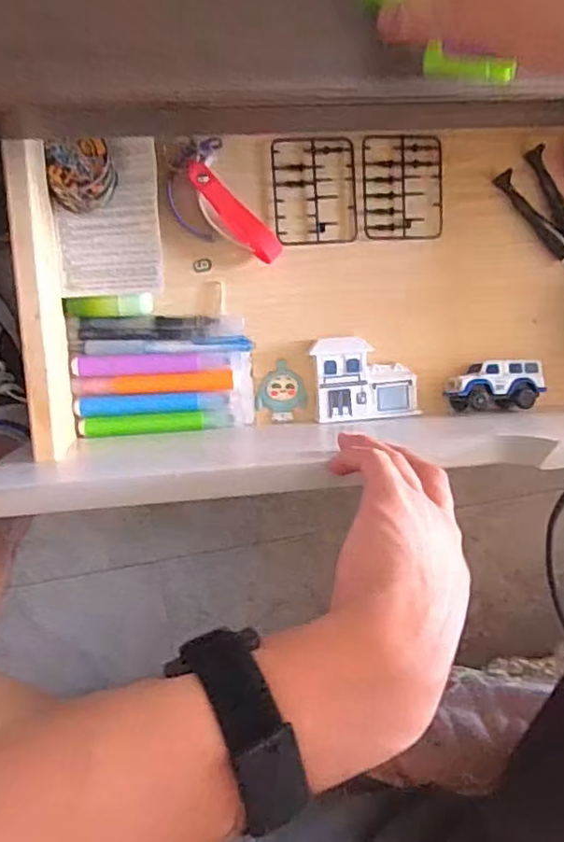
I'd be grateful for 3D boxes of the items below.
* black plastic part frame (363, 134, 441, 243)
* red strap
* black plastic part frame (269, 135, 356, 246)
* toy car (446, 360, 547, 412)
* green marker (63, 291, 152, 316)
[{"bbox_3d":[0.102,-0.196,0.518,0.070,0.004,0.084,-2,95,-8],"label":"black plastic part frame"},{"bbox_3d":[-0.037,-0.163,0.487,0.091,0.026,0.020,43,88,-10],"label":"red strap"},{"bbox_3d":[0.028,-0.189,0.507,0.069,0.004,0.084,-4,95,-8],"label":"black plastic part frame"},{"bbox_3d":[0.182,-0.031,0.539,0.078,0.041,0.042,-3,95,-8],"label":"toy car"},{"bbox_3d":[-0.135,-0.090,0.483,0.066,0.013,0.016,-8,96,-8],"label":"green marker"}]

